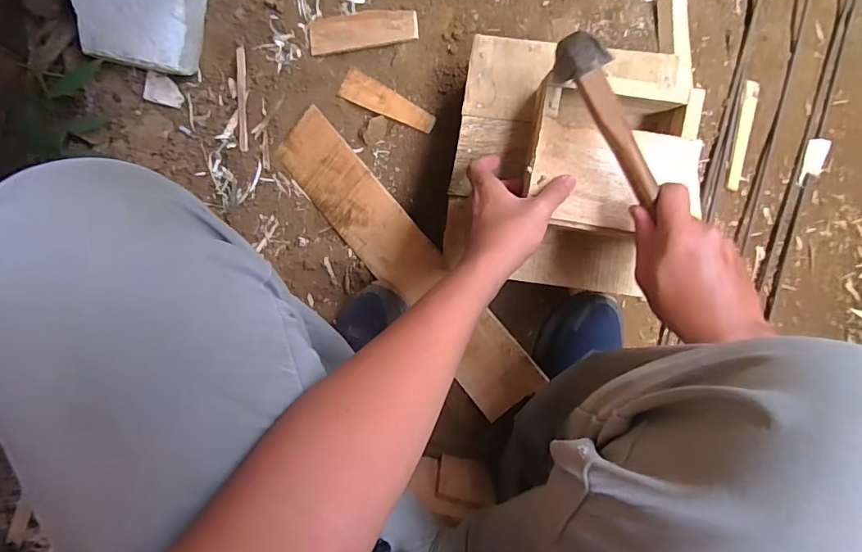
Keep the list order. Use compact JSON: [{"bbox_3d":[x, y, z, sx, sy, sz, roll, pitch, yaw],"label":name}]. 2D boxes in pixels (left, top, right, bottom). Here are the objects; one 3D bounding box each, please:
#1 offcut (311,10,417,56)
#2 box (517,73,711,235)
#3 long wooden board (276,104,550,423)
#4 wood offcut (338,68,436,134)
[{"bbox_3d":[-0.094,-0.341,0.660,0.153,0.007,0.046,-3,102,11],"label":"offcut"},{"bbox_3d":[0.179,-0.119,0.488,0.162,0.072,0.146,8,93,-1],"label":"box"},{"bbox_3d":[-0.040,-0.024,0.640,0.096,0.016,0.478,-44,80,22],"label":"long wooden board"},{"bbox_3d":[-0.060,-0.240,0.658,0.147,0.004,0.038,31,92,12],"label":"wood offcut"}]

